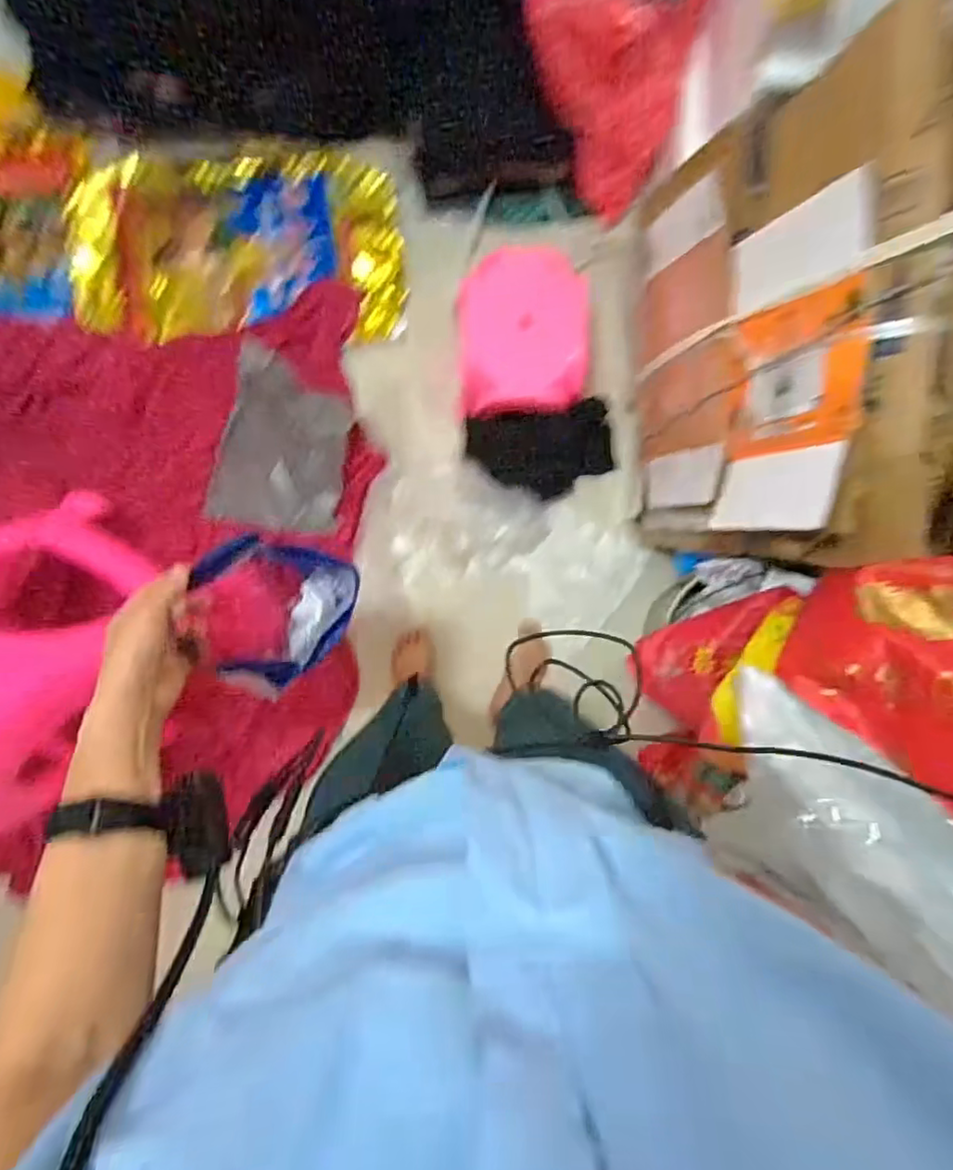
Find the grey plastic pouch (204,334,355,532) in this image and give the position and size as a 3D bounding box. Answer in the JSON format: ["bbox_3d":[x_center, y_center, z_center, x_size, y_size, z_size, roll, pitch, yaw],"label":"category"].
[{"bbox_3d":[-0.368,-0.273,1.184,0.231,0.047,0.325,13,101,-15],"label":"grey plastic pouch"}]

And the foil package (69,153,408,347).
[{"bbox_3d":[-0.462,-0.667,1.209,0.623,0.065,0.363,-2,90,-1],"label":"foil package"}]

